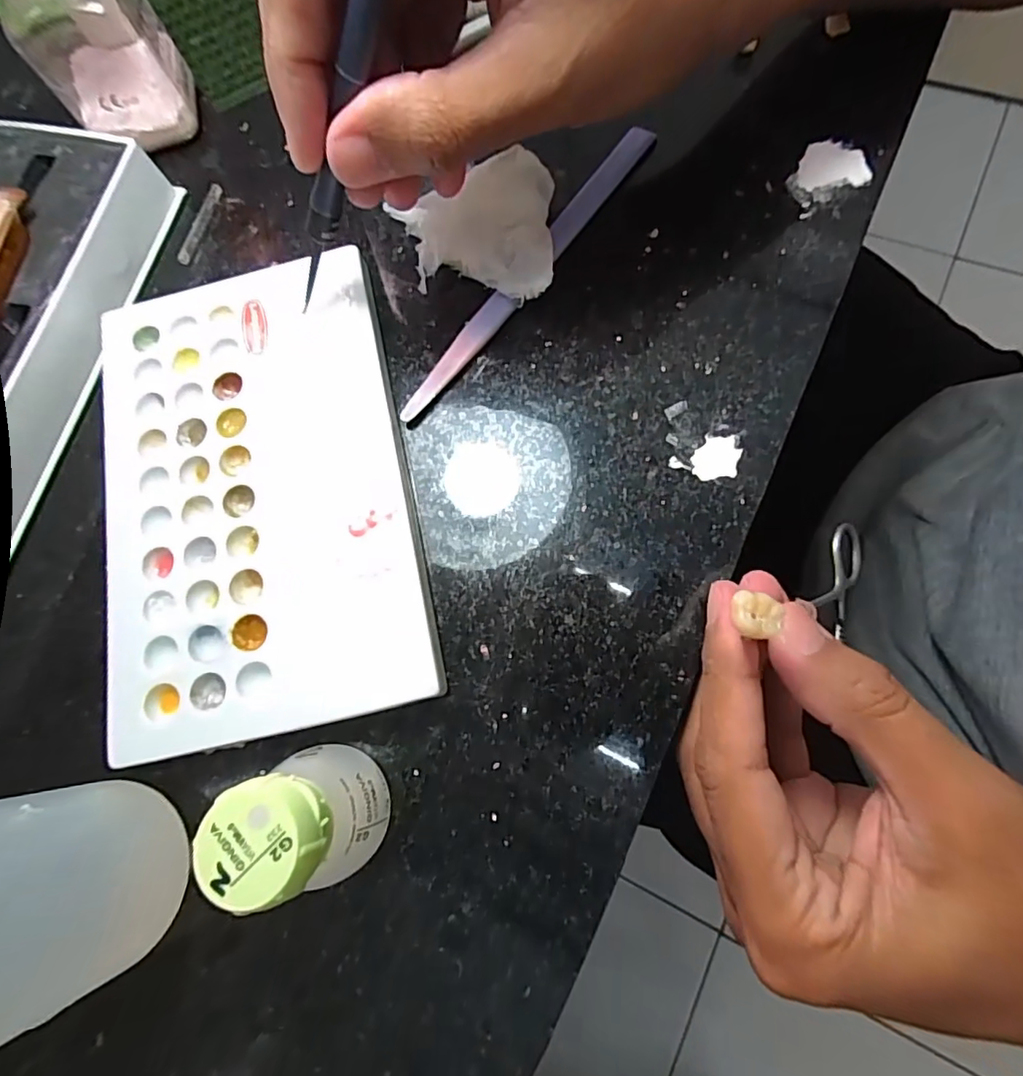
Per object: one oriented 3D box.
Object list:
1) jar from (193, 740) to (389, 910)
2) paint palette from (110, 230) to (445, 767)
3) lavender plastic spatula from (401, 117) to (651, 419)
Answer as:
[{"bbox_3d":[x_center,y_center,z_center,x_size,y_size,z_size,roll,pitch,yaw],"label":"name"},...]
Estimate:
[{"bbox_3d":[-0.049,0.065,0.132,0.029,0.041,0.025,-3,74,5],"label":"jar"},{"bbox_3d":[-0.081,-0.019,0.171,0.095,0.010,0.151,-15,73,2],"label":"paint palette"},{"bbox_3d":[0.007,-0.093,0.191,0.010,0.004,0.136,35,81,14],"label":"lavender plastic spatula"}]

